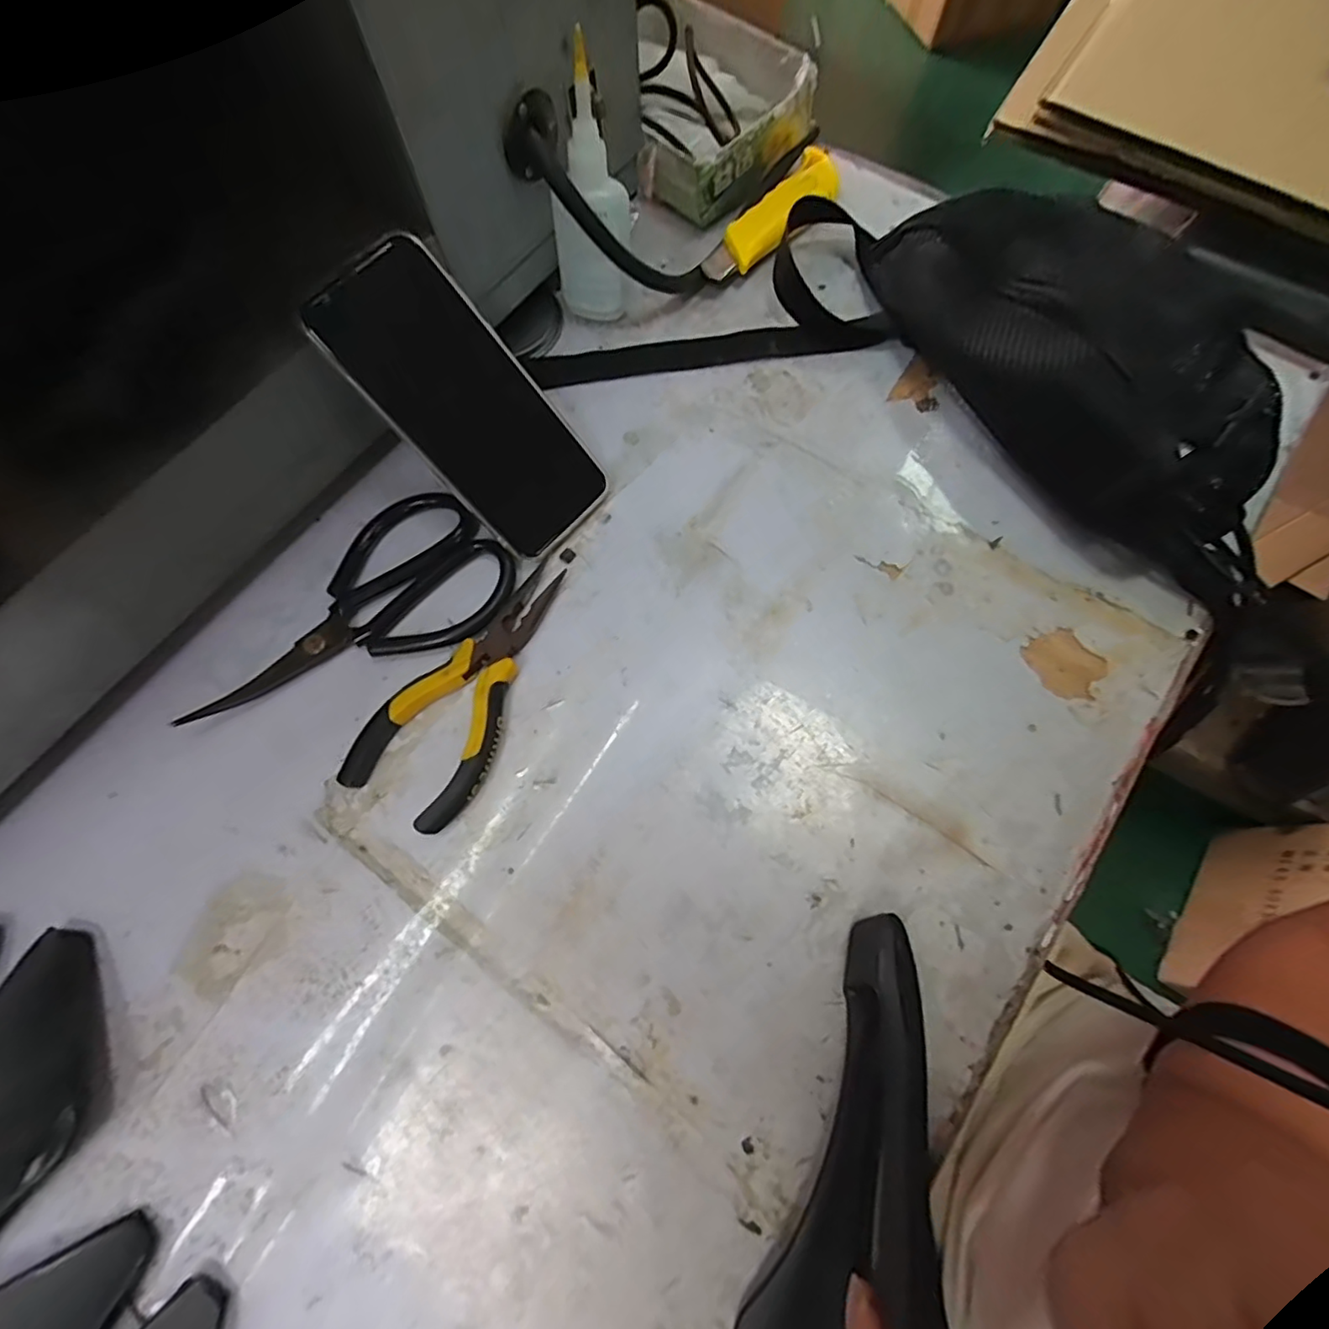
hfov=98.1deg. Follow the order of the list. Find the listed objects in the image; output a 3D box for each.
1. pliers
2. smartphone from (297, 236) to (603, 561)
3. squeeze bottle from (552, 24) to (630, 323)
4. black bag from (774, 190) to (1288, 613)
[{"bbox_3d":[-0.106,0.011,0.316,0.067,0.016,0.151,27,74,9],"label":"pliers"},{"bbox_3d":[-0.105,-0.139,0.317,0.074,0.008,0.162,-45,118,-8],"label":"smartphone"},{"bbox_3d":[-0.046,-0.269,0.347,0.042,0.119,0.040,-33,74,-10],"label":"squeeze bottle"},{"bbox_3d":[0.227,-0.206,0.347,0.152,0.064,0.328,-43,76,-12],"label":"black bag"}]

